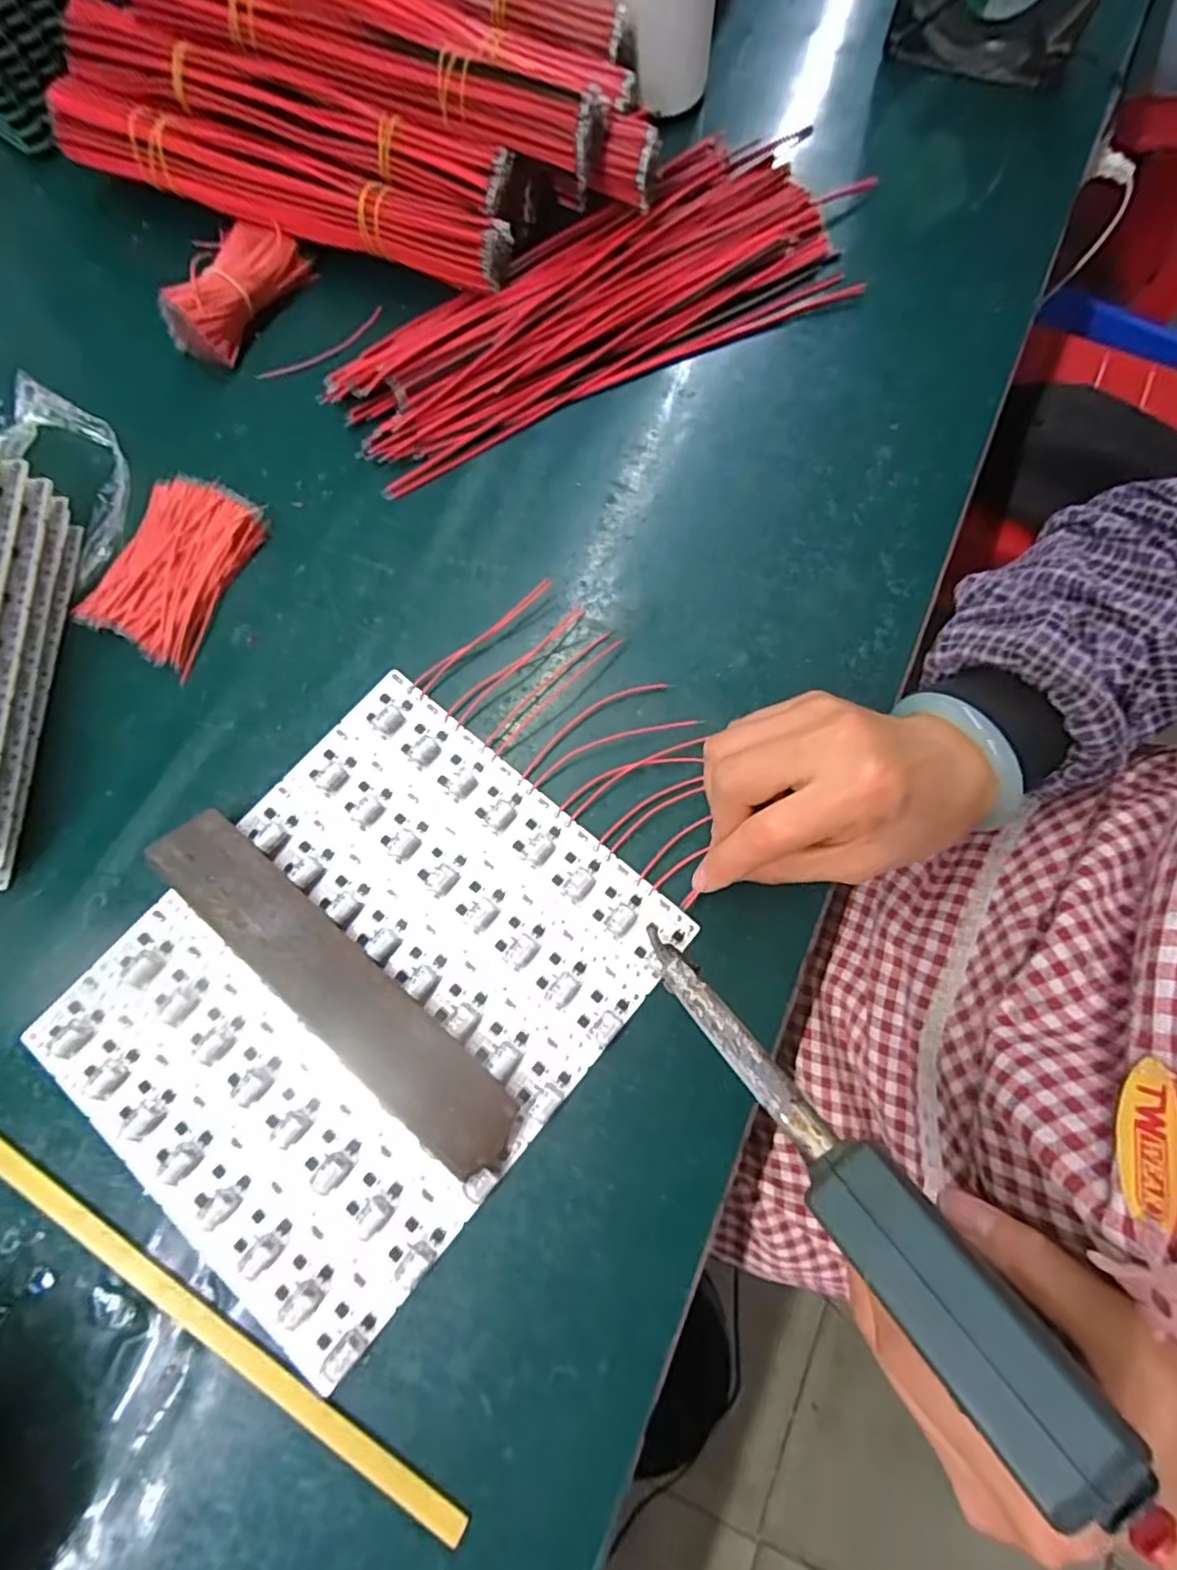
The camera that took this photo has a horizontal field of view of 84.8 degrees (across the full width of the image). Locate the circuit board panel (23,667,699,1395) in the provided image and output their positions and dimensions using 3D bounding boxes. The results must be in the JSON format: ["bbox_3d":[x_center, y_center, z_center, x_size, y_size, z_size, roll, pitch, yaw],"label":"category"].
[{"bbox_3d":[-0.102,0.088,0.294,0.201,0.012,0.234,40,79,10],"label":"circuit board panel"}]

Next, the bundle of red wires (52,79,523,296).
[{"bbox_3d":[-0.189,-0.364,0.390,0.301,0.032,0.038,20,76,6],"label":"bundle of red wires"}]

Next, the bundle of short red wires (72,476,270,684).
[{"bbox_3d":[-0.225,-0.119,0.353,0.066,0.015,0.103,21,76,6],"label":"bundle of short red wires"}]

